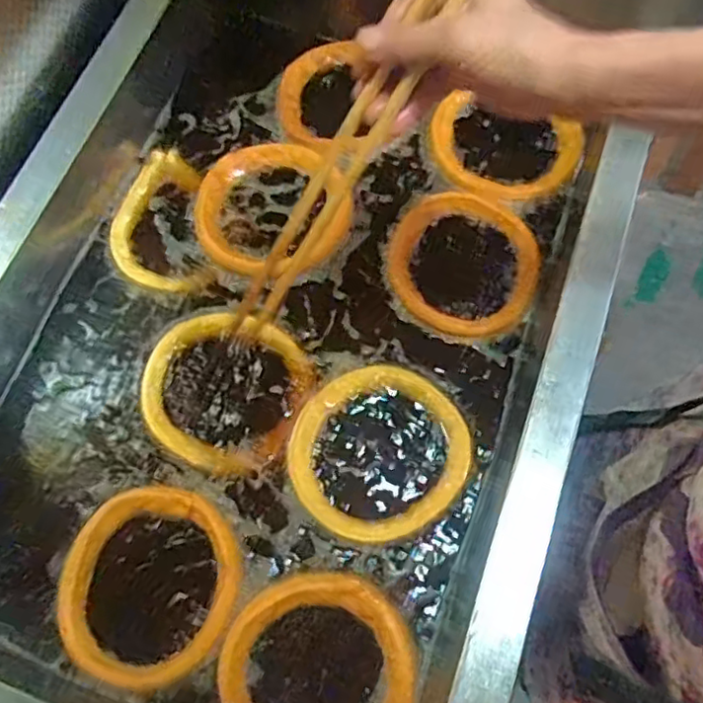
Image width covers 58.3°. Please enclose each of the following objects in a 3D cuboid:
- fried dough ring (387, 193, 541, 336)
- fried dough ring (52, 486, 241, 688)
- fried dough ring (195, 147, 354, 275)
[{"bbox_3d":[0.113,-0.091,0.647,0.150,0.015,0.150,-1,69,2],"label":"fried dough ring"},{"bbox_3d":[-0.177,0.200,0.551,0.153,0.013,0.158,-1,69,2],"label":"fried dough ring"},{"bbox_3d":[-0.082,-0.155,0.678,0.159,0.022,0.160,-1,69,2],"label":"fried dough ring"}]

